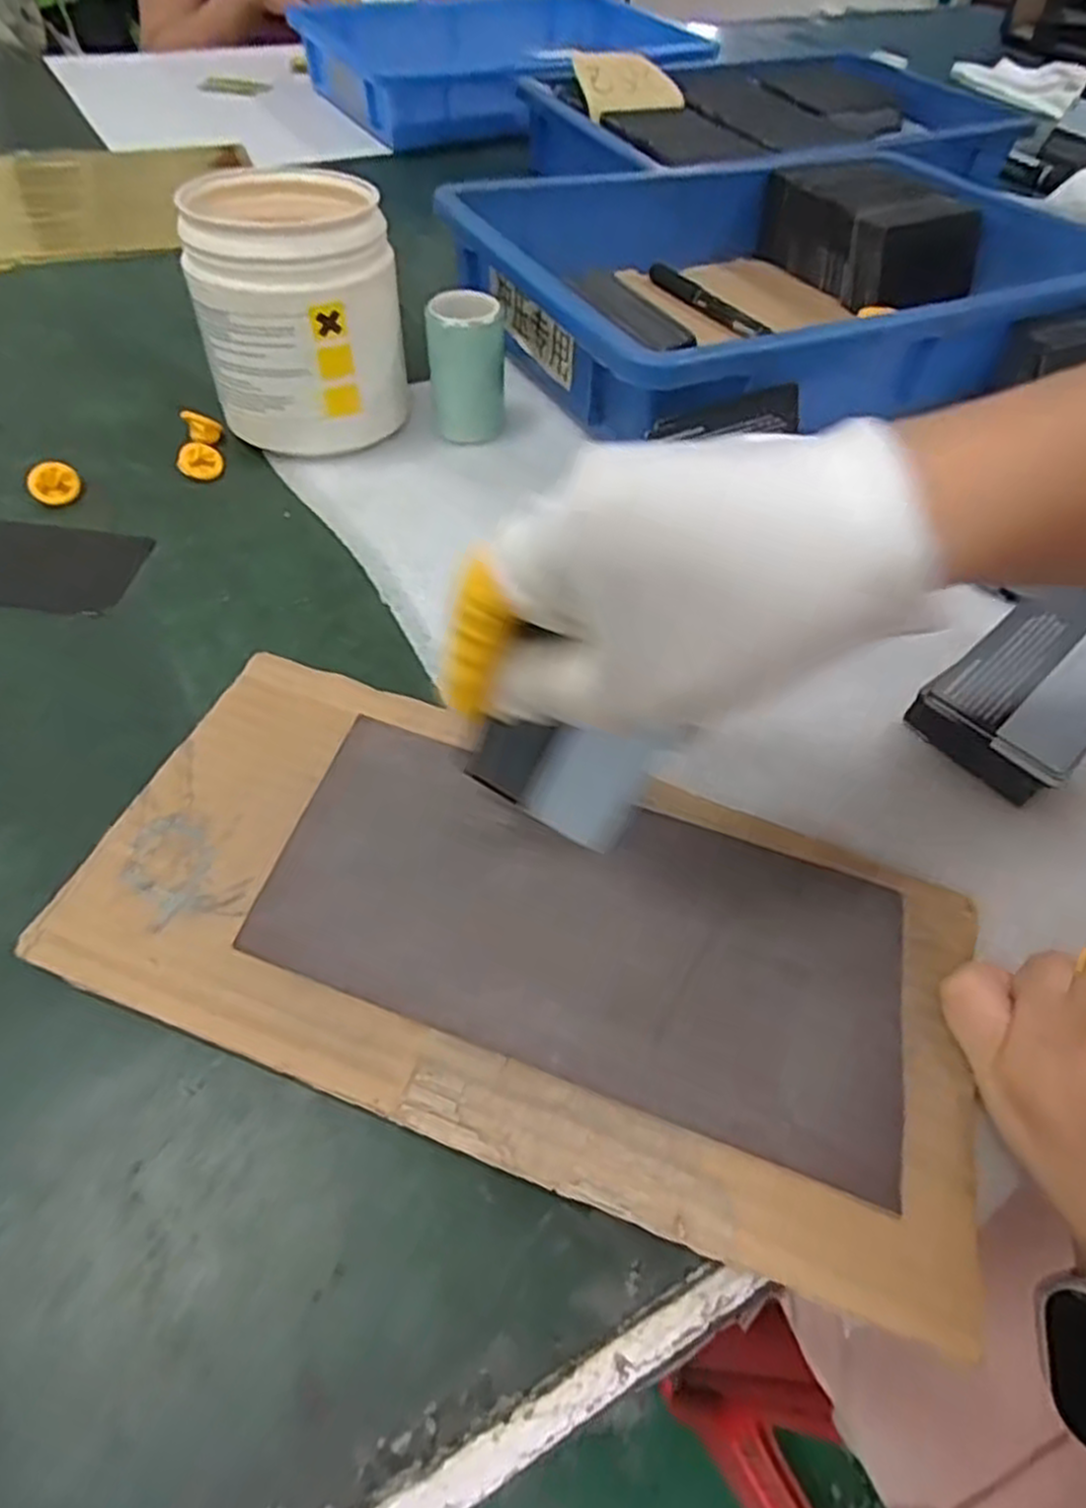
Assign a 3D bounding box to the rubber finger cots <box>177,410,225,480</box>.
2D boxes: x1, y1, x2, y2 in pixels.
[{"bbox_3d":[-0.176,-0.160,0.401,0.020,0.012,0.042,-7,54,-8],"label":"rubber finger cots"}]

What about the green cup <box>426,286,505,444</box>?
[{"bbox_3d":[-0.040,-0.204,0.408,0.038,0.059,0.038,1,53,-2],"label":"green cup"}]

